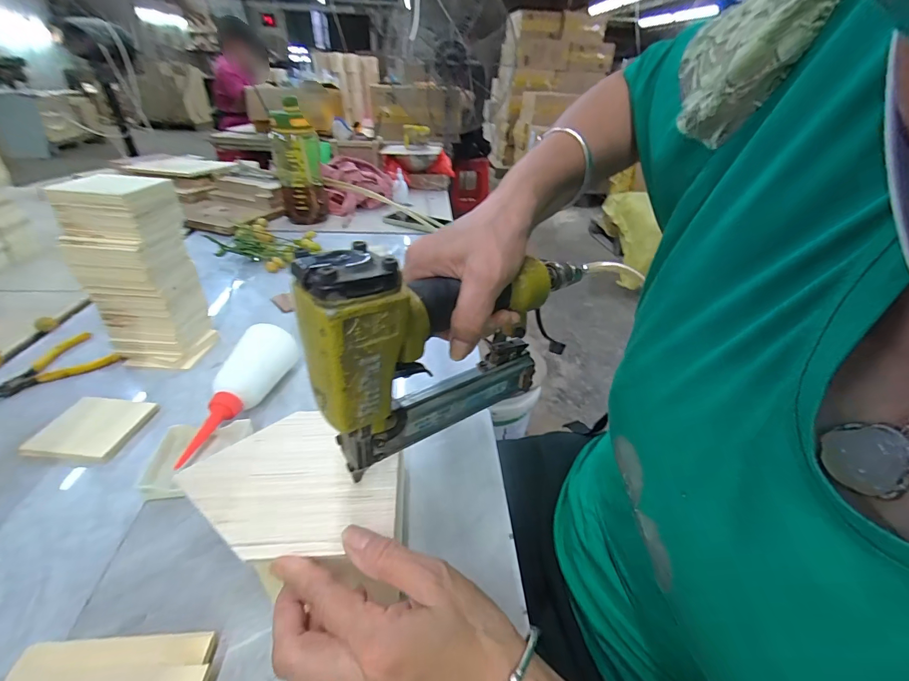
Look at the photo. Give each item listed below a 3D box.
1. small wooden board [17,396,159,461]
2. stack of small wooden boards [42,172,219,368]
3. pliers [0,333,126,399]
[{"bbox_3d":[-0.372,0.088,0.401,0.082,0.012,0.080,4,35,1],"label":"small wooden board"},{"bbox_3d":[-0.369,-0.080,0.464,0.091,0.210,0.094,6,35,4],"label":"stack of small wooden boards"},{"bbox_3d":[-0.491,0.031,0.473,0.098,0.008,0.112,23,39,26],"label":"pliers"}]

